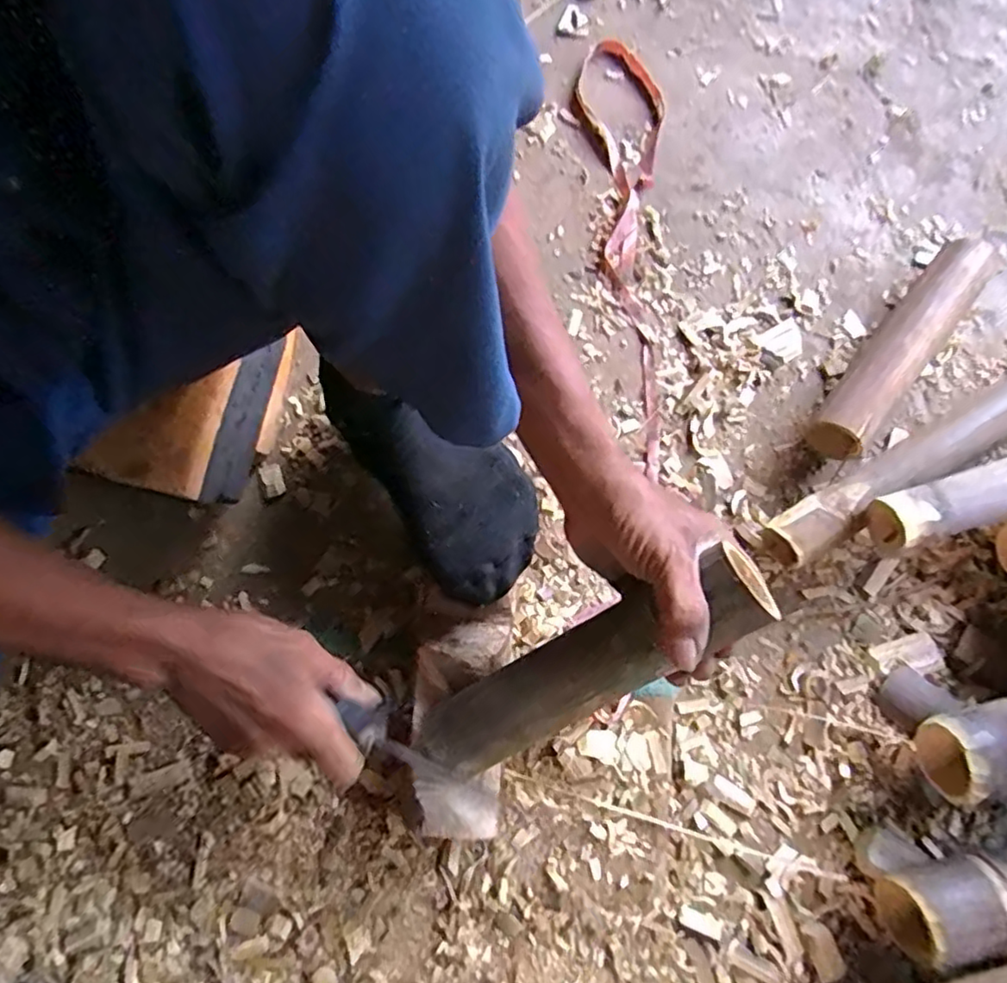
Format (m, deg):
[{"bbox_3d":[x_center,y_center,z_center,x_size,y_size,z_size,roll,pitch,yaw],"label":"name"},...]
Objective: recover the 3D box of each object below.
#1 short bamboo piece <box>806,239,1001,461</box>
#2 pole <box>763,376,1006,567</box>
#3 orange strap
[{"bbox_3d":[0.379,-0.140,0.604,0.059,0.063,0.256,39,78,10],"label":"short bamboo piece"},{"bbox_3d":[0.510,-0.106,0.595,0.636,0.058,0.051,-30,76,-8],"label":"pole"},{"bbox_3d":[0.142,-0.259,0.652,0.088,0.022,0.483,-5,74,-1],"label":"orange strap"}]

